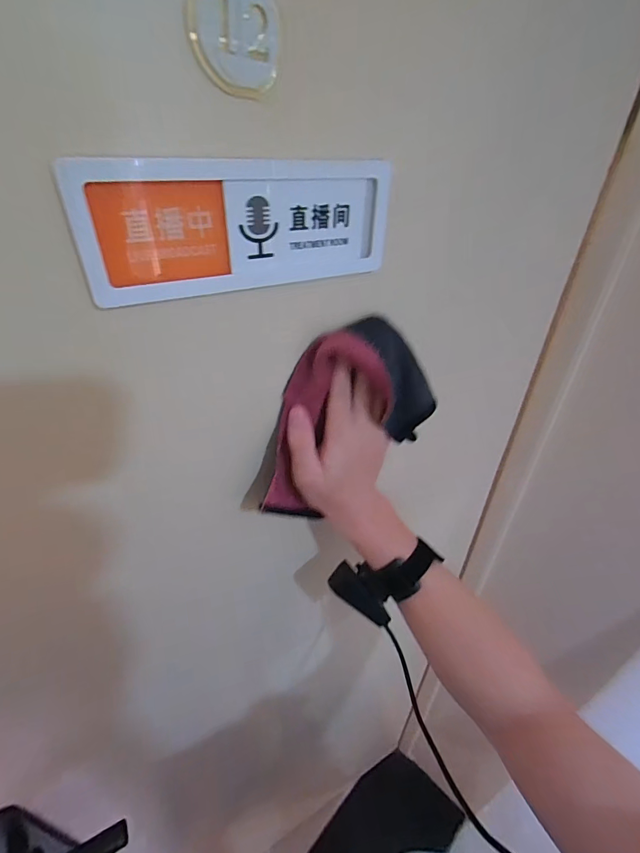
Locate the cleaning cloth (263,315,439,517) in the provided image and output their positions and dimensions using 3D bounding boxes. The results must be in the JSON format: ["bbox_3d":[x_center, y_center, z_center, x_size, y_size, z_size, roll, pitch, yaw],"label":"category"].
[{"bbox_3d":[0.027,-0.006,0.342,0.155,0.163,0.043,-10,38,-17],"label":"cleaning cloth"}]

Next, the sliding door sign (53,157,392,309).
[{"bbox_3d":[-0.040,-0.122,0.240,0.193,0.069,0.008,-18,41,-25],"label":"sliding door sign"}]

